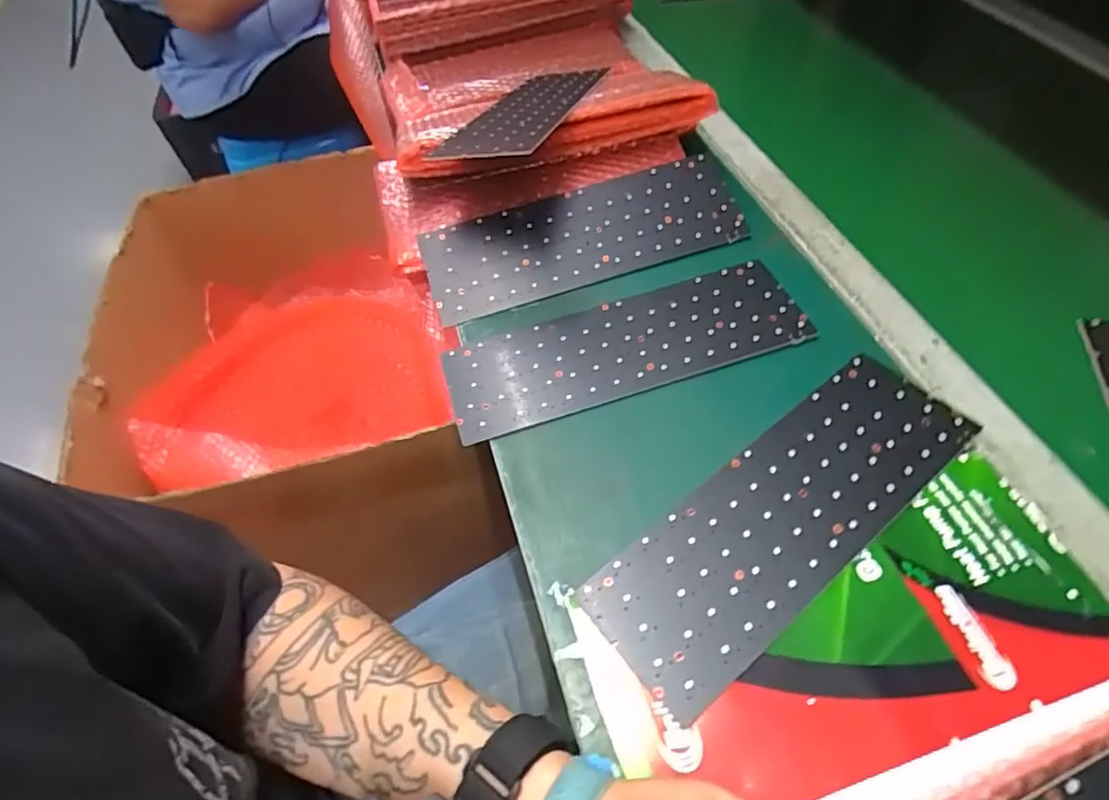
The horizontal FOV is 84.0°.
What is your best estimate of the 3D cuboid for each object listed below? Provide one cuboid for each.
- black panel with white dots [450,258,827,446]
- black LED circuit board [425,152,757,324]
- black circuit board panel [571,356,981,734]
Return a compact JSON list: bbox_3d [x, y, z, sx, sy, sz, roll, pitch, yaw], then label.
[{"bbox_3d":[0.054,-0.044,0.485,0.277,0.004,0.091,-16,53,-7],"label":"black panel with white dots"},{"bbox_3d":[0.027,-0.143,0.547,0.276,0.007,0.096,-18,73,-6],"label":"black LED circuit board"},{"bbox_3d":[0.148,0.071,0.391,0.276,0.004,0.090,-34,57,-19],"label":"black circuit board panel"}]

